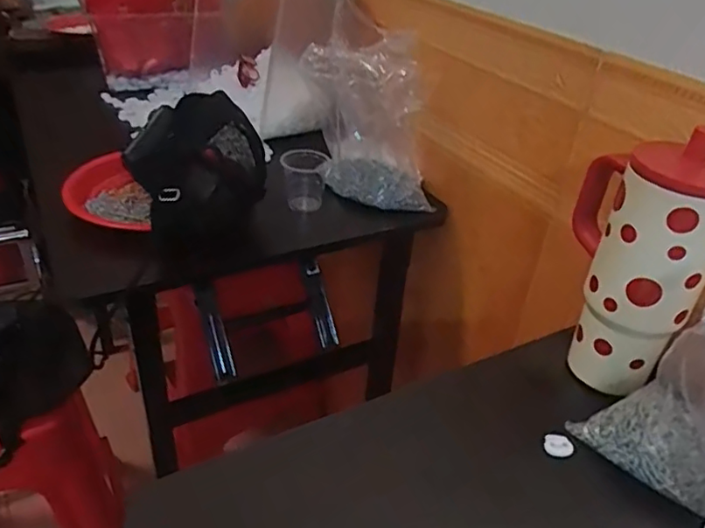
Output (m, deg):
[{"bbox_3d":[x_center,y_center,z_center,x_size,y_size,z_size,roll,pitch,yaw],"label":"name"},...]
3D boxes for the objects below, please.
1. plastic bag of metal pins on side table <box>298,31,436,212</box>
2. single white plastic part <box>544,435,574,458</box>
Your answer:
[{"bbox_3d":[0.022,-0.184,0.789,0.181,0.193,0.099,7,34,4],"label":"plastic bag of metal pins on side table"},{"bbox_3d":[0.166,0.147,0.476,0.022,0.010,0.015,1,34,-5],"label":"single white plastic part"}]

